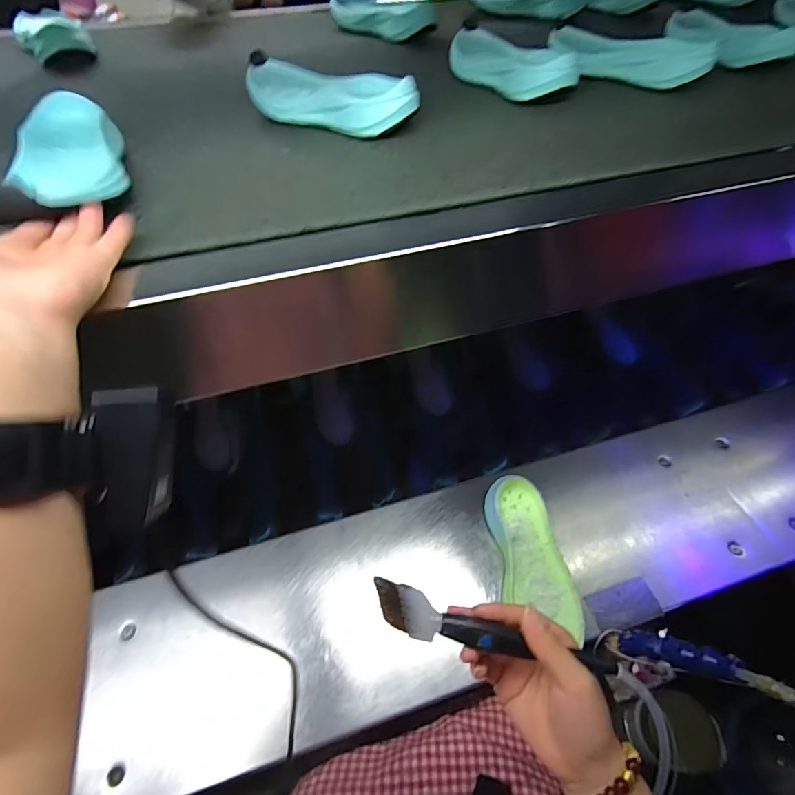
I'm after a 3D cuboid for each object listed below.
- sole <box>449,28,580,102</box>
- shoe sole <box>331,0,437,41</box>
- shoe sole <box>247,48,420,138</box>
[{"bbox_3d":[0.122,-0.385,0.502,0.062,0.043,0.182,-22,54,-16],"label":"sole"},{"bbox_3d":[-0.032,-0.581,0.655,0.069,0.036,0.187,-38,60,-26],"label":"shoe sole"},{"bbox_3d":[-0.076,-0.303,0.437,0.197,0.044,0.063,23,55,18],"label":"shoe sole"}]

